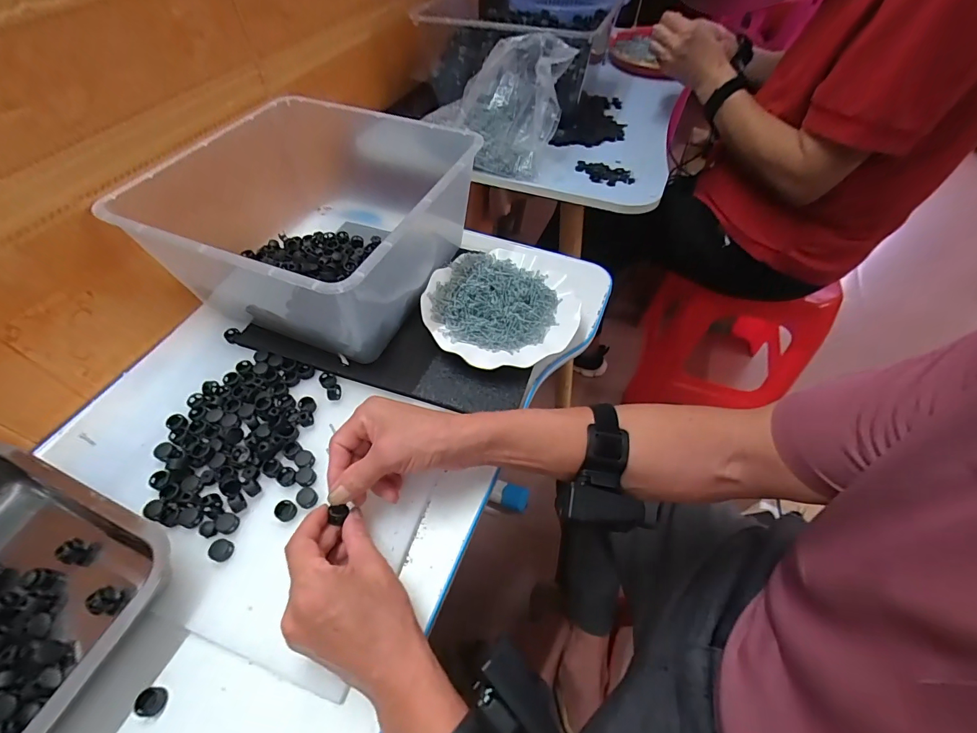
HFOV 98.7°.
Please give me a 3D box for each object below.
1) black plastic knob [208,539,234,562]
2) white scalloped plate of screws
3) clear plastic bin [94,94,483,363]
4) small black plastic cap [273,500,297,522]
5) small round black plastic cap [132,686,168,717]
[{"bbox_3d":[-0.227,0.155,0.355,0.017,0.006,0.017,21,56,16],"label":"black plastic knob"},{"bbox_3d":[0.018,-0.074,0.503,0.175,0.036,0.183,0,53,0],"label":"white scalloped plate of screws"},{"bbox_3d":[-0.202,-0.189,0.522,0.325,0.148,0.343,17,55,13],"label":"clear plastic bin"},{"bbox_3d":[-0.182,0.129,0.376,0.018,0.004,0.017,0,53,0],"label":"small black plastic cap"},{"bbox_3d":[-0.245,0.242,0.303,0.016,0.010,0.017,0,53,0],"label":"small round black plastic cap"}]

